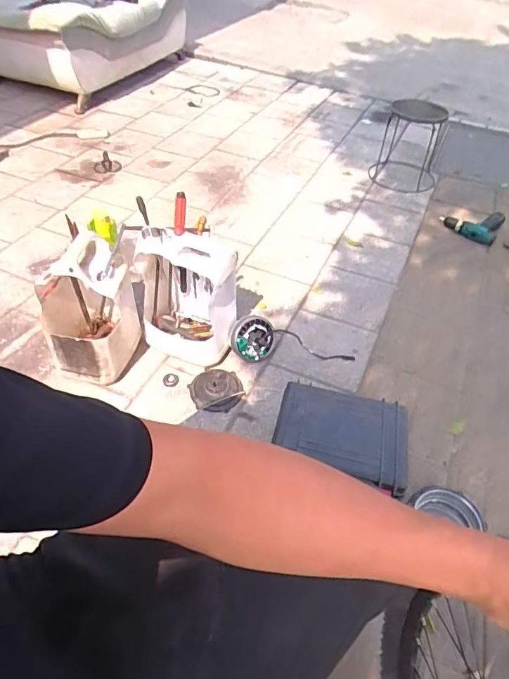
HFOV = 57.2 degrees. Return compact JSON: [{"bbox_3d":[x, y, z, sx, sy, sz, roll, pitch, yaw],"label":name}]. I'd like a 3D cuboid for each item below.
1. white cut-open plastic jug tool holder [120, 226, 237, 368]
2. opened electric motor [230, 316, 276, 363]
[{"bbox_3d":[-0.170,-0.119,1.176,0.237,0.301,0.171,16,47,14],"label":"white cut-open plastic jug tool holder"},{"bbox_3d":[0.001,-0.001,1.234,0.124,0.118,0.045,30,14,-20],"label":"opened electric motor"}]

